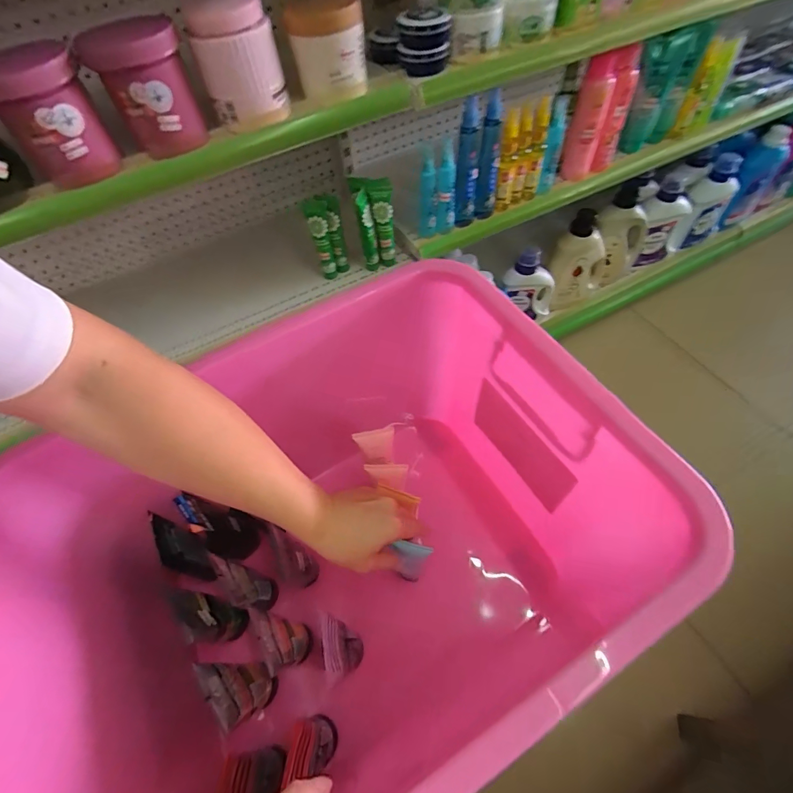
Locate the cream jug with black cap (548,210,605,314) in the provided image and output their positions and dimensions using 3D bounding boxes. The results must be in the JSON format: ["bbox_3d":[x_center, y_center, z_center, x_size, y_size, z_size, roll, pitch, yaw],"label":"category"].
[{"bbox_3d":[0.496,-0.369,1.132,0.157,0.263,0.079,-23,58,-10],"label":"cream jug with black cap"}]

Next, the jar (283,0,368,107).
[{"bbox_3d":[-0.092,-0.470,0.560,0.098,0.101,0.096,-10,56,-2],"label":"jar"}]

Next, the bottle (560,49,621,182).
[{"bbox_3d":[0.383,-0.547,0.833,0.061,0.209,0.048,20,60,17],"label":"bottle"}]

